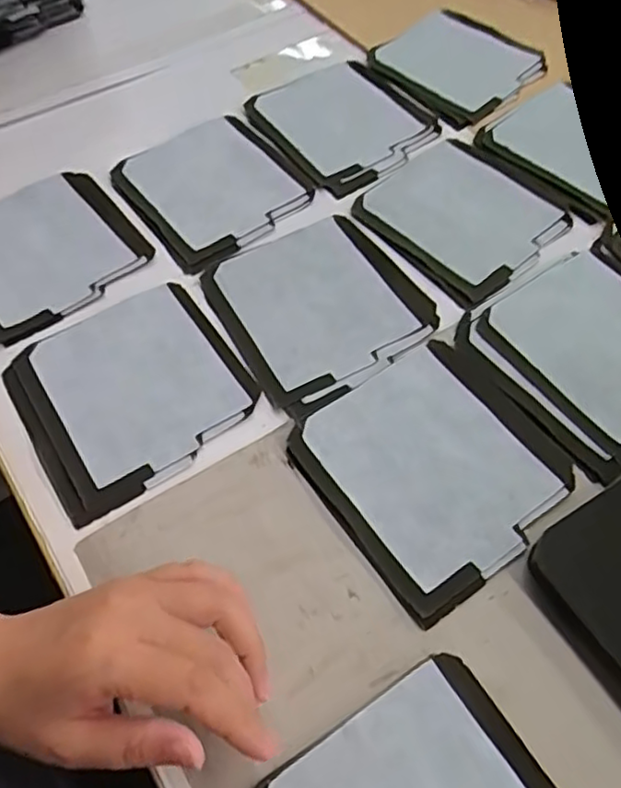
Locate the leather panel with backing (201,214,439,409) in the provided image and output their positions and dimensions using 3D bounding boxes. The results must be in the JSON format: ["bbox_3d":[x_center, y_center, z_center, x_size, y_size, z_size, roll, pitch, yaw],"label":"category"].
[{"bbox_3d":[0.006,-0.069,0.456,0.134,0.004,0.133,-25,61,-14],"label":"leather panel with backing"}]

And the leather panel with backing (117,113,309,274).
[{"bbox_3d":[-0.079,-0.171,0.516,0.124,0.011,0.136,-31,62,-17],"label":"leather panel with backing"}]

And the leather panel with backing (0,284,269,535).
[{"bbox_3d":[-0.116,-0.004,0.419,0.137,0.009,0.138,-31,62,-17],"label":"leather panel with backing"}]

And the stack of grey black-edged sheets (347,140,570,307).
[{"bbox_3d":[0.119,-0.142,0.497,0.134,0.004,0.136,-35,64,-19],"label":"stack of grey black-edged sheets"}]

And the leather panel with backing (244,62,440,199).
[{"bbox_3d":[0.032,-0.236,0.563,0.128,0.015,0.143,-27,61,-15],"label":"leather panel with backing"}]

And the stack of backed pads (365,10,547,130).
[{"bbox_3d":[0.137,-0.307,0.594,0.123,0.012,0.133,-33,63,-18],"label":"stack of backed pads"}]

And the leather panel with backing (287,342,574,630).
[{"bbox_3d":[0.075,0.040,0.387,0.136,0.004,0.139,-32,62,-17],"label":"leather panel with backing"}]

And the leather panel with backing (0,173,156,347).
[{"bbox_3d":[-0.200,-0.108,0.479,0.131,0.008,0.132,-35,63,-19],"label":"leather panel with backing"}]

